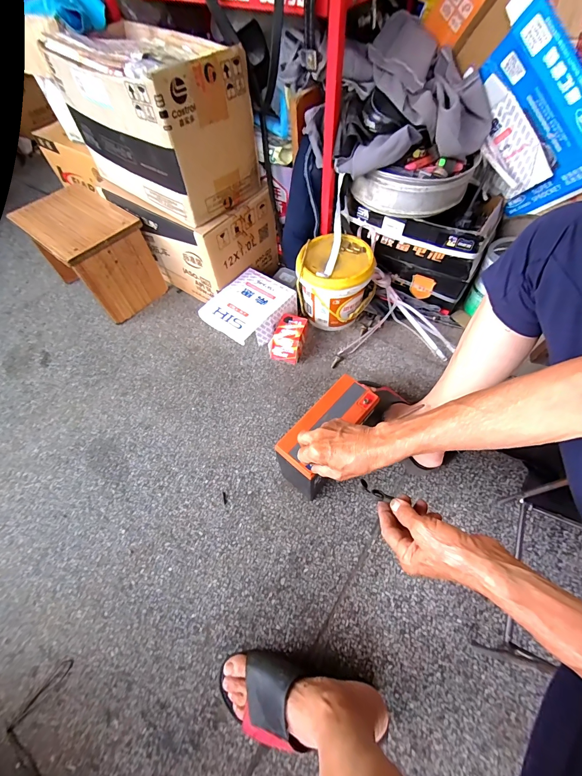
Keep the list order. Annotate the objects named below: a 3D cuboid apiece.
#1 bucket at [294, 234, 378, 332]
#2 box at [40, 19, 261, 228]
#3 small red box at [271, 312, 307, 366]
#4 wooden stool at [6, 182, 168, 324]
[{"bbox_3d":[0.113,-0.253,0.802,0.184,0.169,0.167,7,59,7],"label":"bucket"},{"bbox_3d":[-0.273,-0.578,0.690,0.372,0.237,0.241,36,66,22],"label":"box"},{"bbox_3d":[-0.004,-0.121,0.792,0.075,0.064,0.108,11,61,10],"label":"small red box"},{"bbox_3d":[-0.523,-0.359,0.872,0.279,0.220,0.196,35,67,21],"label":"wooden stool"}]

